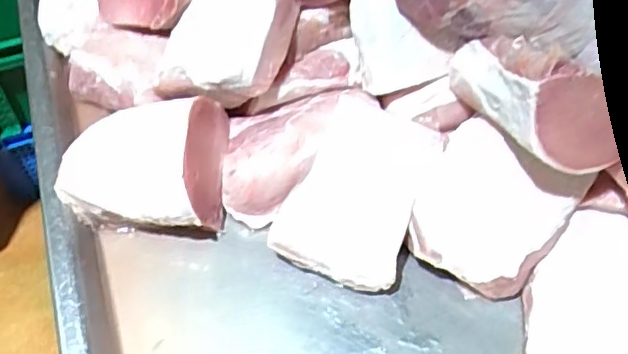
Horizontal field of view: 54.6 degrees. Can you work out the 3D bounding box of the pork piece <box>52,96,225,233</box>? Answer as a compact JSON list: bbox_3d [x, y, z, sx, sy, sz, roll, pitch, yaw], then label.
[{"bbox_3d":[-0.173,-0.019,0.597,0.163,0.081,0.128,3,51,2],"label":"pork piece"}]

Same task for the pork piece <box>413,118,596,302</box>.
[{"bbox_3d":[0.158,0.029,0.560,0.129,0.047,0.140,33,86,19],"label":"pork piece"}]

